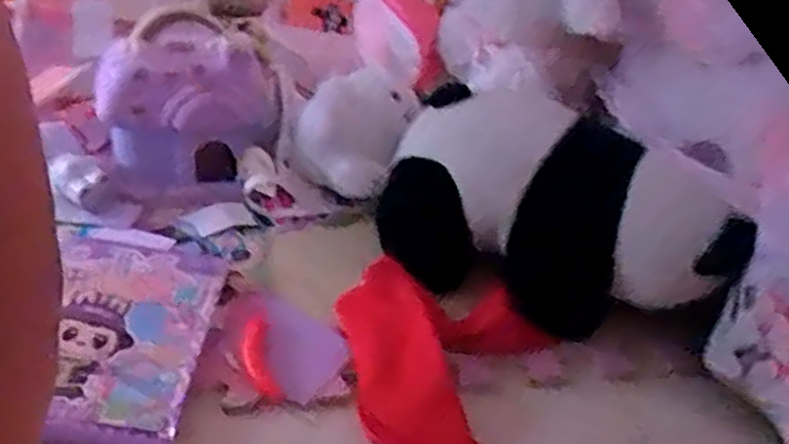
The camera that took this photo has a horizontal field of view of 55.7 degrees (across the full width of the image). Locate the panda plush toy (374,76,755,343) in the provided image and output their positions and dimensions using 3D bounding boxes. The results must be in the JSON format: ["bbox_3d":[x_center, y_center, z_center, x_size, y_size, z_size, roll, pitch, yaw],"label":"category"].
[{"bbox_3d":[0.139,0.002,0.722,0.325,0.209,0.121,20,38,17],"label":"panda plush toy"}]

